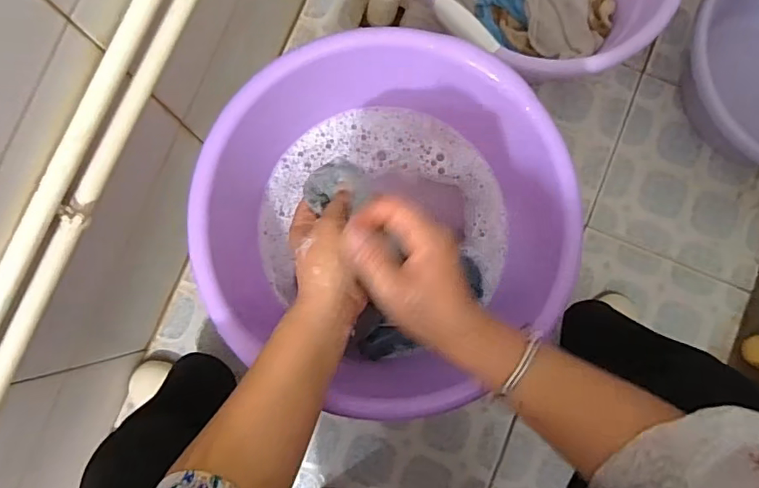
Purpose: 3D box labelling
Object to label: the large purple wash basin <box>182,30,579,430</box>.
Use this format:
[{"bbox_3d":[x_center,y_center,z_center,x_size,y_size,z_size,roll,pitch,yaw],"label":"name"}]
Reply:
[{"bbox_3d":[0.005,-0.027,0.547,0.348,0.122,0.344,0,86,-2],"label":"large purple wash basin"}]

